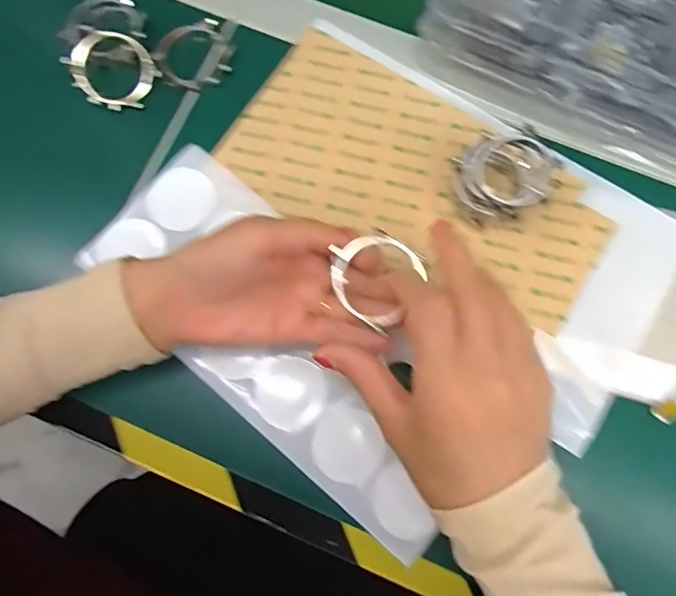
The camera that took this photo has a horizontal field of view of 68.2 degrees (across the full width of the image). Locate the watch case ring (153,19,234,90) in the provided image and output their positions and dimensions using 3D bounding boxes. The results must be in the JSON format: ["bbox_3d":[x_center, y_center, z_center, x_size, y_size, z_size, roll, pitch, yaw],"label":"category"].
[{"bbox_3d":[-0.102,-0.171,0.350,0.052,0.013,0.048,0,78,1],"label":"watch case ring"}]

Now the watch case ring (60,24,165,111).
[{"bbox_3d":[-0.154,-0.156,0.340,0.057,0.013,0.050,21,94,-8],"label":"watch case ring"}]

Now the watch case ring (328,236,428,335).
[{"bbox_3d":[0.020,-0.012,0.269,0.046,0.006,0.044,0,78,1],"label":"watch case ring"}]

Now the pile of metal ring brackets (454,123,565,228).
[{"bbox_3d":[0.102,-0.073,0.316,0.051,0.041,0.053,0,78,1],"label":"pile of metal ring brackets"}]

